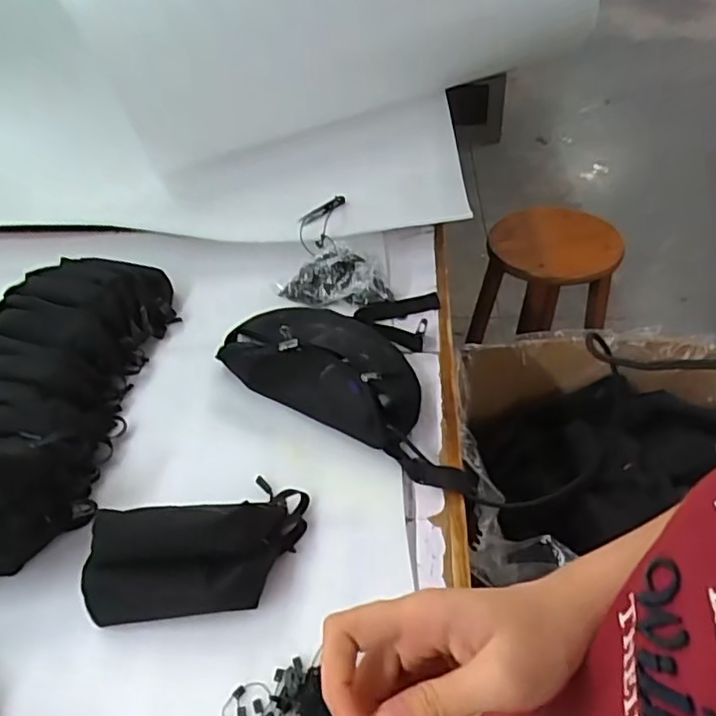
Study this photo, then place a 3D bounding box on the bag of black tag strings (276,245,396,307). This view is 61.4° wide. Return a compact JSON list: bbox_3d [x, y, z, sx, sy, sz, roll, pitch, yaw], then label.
[{"bbox_3d":[-0.038,-0.120,0.888,0.176,0.045,0.078,3,45,10],"label":"bag of black tag strings"}]

